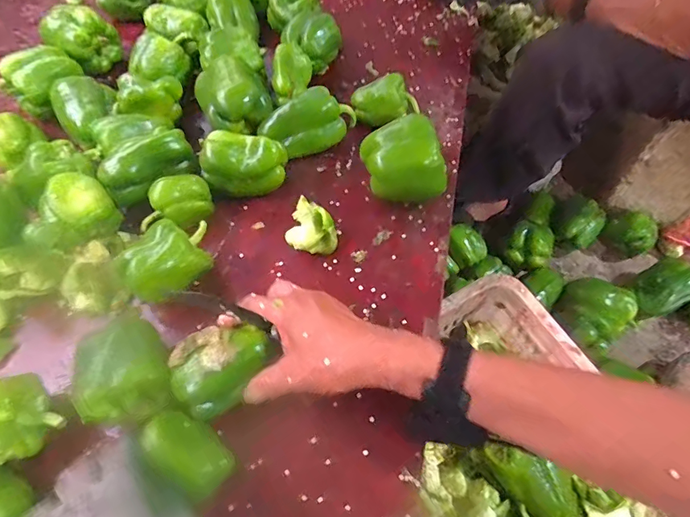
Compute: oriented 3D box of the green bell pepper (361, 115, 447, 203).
[{"bbox_3d":[0.071,-0.111,0.543,0.088,0.092,0.093,-15,59,-6],"label":"green bell pepper"}]

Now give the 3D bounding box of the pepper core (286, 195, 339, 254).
[{"bbox_3d":[-0.037,-0.032,0.527,0.053,0.053,0.046,13,60,11],"label":"pepper core"}]

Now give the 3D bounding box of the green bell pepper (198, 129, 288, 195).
[{"bbox_3d":[-0.129,-0.114,0.575,0.101,0.073,0.070,8,59,8],"label":"green bell pepper"}]

